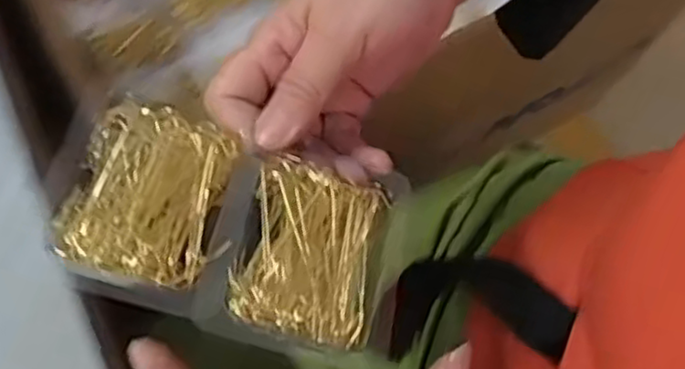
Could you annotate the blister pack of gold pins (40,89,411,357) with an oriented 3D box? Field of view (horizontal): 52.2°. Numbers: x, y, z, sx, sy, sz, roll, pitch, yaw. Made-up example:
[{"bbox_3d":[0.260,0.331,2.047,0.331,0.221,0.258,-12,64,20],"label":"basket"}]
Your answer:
[{"bbox_3d":[-0.042,0.016,0.270,0.126,0.015,0.080,16,61,-6],"label":"blister pack of gold pins"}]

